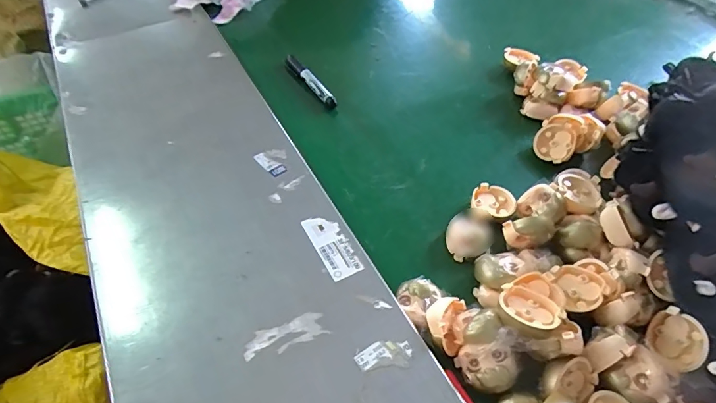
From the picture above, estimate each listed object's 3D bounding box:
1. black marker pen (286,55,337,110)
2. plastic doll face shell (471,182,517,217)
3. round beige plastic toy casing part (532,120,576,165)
[{"bbox_3d":[-0.071,-0.180,0.623,0.019,0.021,0.141,-26,55,-21],"label":"black marker pen"},{"bbox_3d":[0.153,0.002,0.478,0.047,0.018,0.042,33,57,25],"label":"plastic doll face shell"},{"bbox_3d":[0.245,-0.075,0.530,0.047,0.009,0.050,-4,79,23],"label":"round beige plastic toy casing part"}]

